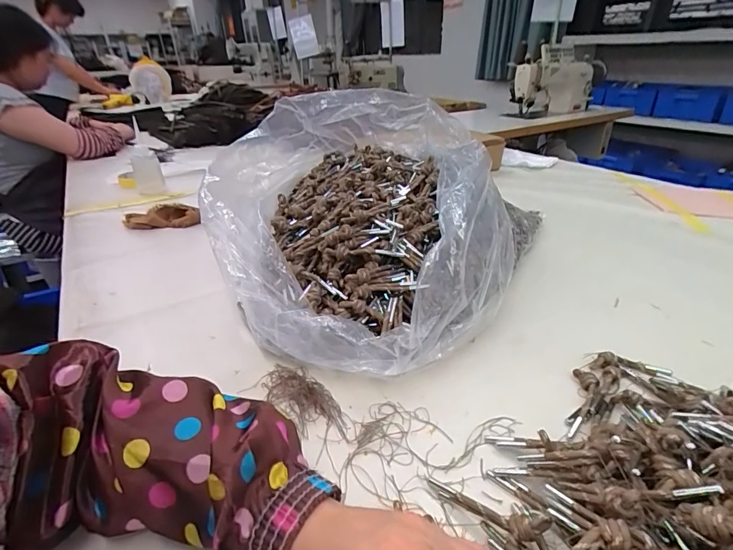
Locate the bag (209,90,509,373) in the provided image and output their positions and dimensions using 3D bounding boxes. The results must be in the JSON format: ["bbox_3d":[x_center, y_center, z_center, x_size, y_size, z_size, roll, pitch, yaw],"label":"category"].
[{"bbox_3d":[-0.037,-0.101,0.574,0.382,0.208,0.511,-19,35,-30],"label":"bag"}]

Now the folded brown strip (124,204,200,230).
[{"bbox_3d":[-0.409,-0.118,0.804,0.147,0.034,0.046,-6,30,-6],"label":"folded brown strip"}]

